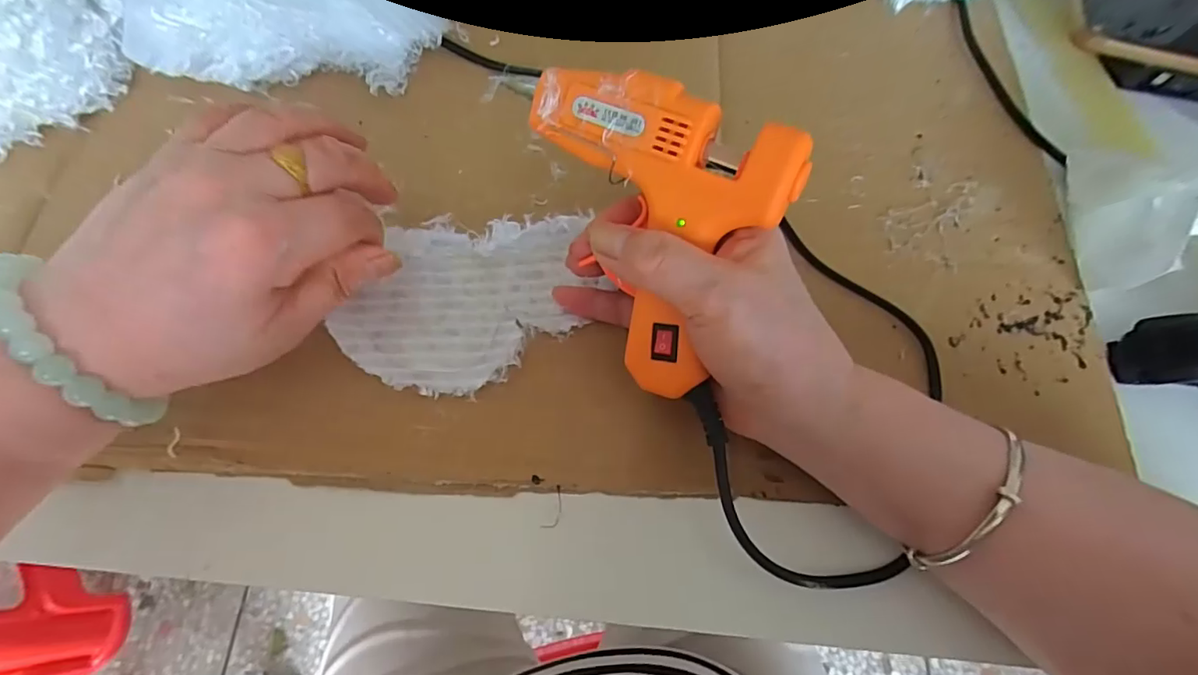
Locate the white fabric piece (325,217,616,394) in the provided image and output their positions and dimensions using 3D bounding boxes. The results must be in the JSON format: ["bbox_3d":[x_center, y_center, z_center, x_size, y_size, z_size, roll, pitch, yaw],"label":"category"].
[{"bbox_3d":[-0.064,-0.016,0.257,0.111,0.014,0.081,-3,67,-4],"label":"white fabric piece"}]

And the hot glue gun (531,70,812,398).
[{"bbox_3d":[0.015,-0.050,0.227,0.113,0.030,0.107,35,112,13],"label":"hot glue gun"}]

